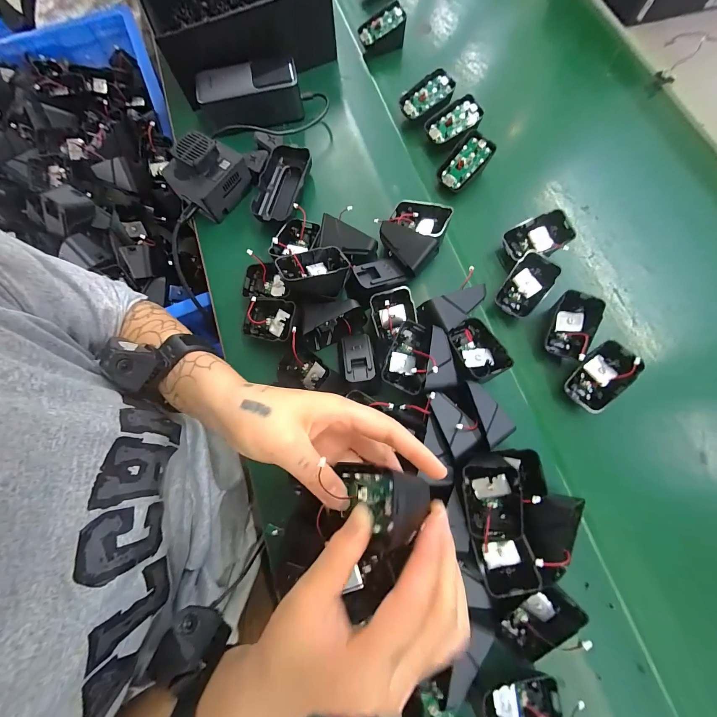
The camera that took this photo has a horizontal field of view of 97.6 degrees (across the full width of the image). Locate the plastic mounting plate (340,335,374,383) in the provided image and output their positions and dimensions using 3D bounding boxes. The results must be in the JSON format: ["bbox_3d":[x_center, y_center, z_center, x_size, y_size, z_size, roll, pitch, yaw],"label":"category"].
[{"bbox_3d":[-0.001,-0.002,0.328,0.030,0.009,0.058,-10,55,2],"label":"plastic mounting plate"}]

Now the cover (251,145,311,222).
[{"bbox_3d":[-0.096,-0.216,0.399,0.058,0.026,0.107,7,75,2],"label":"cover"}]

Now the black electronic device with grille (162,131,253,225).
[{"bbox_3d":[-0.187,-0.228,0.388,0.071,0.054,0.079,34,78,9],"label":"black electronic device with grille"}]

